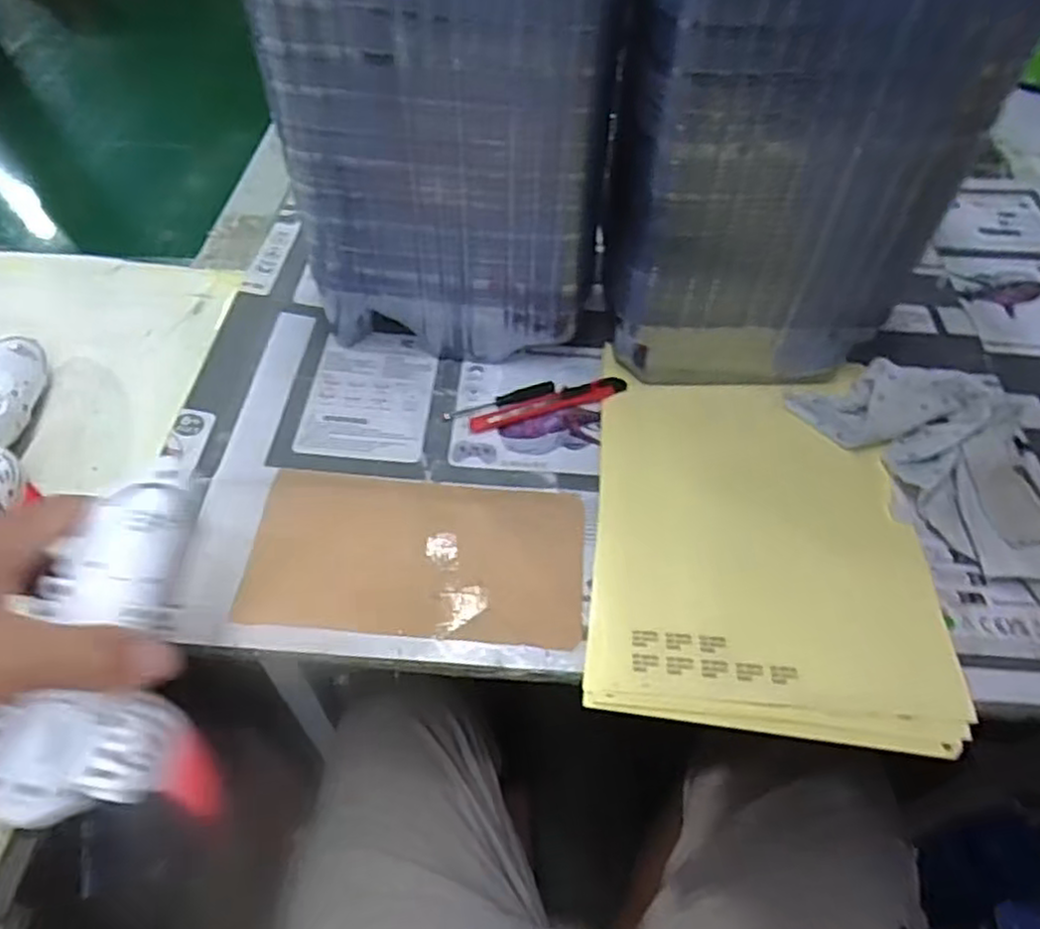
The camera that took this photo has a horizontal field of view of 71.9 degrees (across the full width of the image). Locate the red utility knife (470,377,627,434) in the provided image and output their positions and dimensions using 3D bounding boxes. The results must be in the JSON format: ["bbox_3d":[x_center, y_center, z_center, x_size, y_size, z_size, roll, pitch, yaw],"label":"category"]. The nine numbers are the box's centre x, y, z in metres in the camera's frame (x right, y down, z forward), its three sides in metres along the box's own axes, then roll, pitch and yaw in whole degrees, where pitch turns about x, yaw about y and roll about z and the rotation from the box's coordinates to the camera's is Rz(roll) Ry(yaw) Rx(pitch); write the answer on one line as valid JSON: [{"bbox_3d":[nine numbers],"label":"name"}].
[{"bbox_3d":[0.021,-0.046,0.532,0.120,0.008,0.018,-16,55,-15],"label":"red utility knife"}]

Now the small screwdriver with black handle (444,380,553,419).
[{"bbox_3d":[-0.016,-0.048,0.535,0.088,0.006,0.012,-16,55,-15],"label":"small screwdriver with black handle"}]

